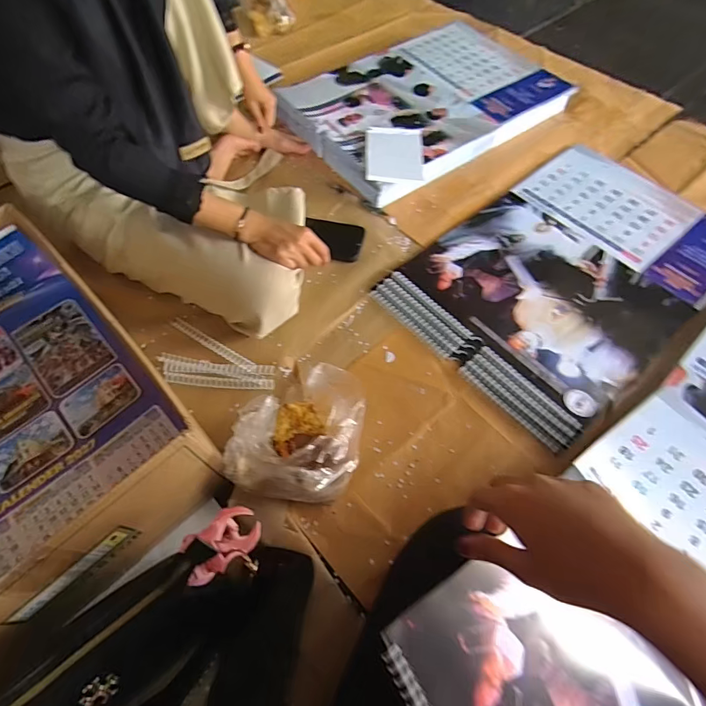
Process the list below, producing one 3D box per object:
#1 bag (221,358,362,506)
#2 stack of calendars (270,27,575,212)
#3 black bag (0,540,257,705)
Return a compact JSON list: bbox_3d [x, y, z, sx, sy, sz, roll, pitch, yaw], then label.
[{"bbox_3d":[-0.070,0.093,0.535,0.158,0.110,0.168,8,60,6],"label":"bag"},{"bbox_3d":[0.154,-0.544,0.931,0.556,0.063,0.398,-35,65,-18],"label":"stack of calendars"},{"bbox_3d":[-0.215,0.288,0.399,0.272,0.150,0.098,-30,63,-16],"label":"black bag"}]

